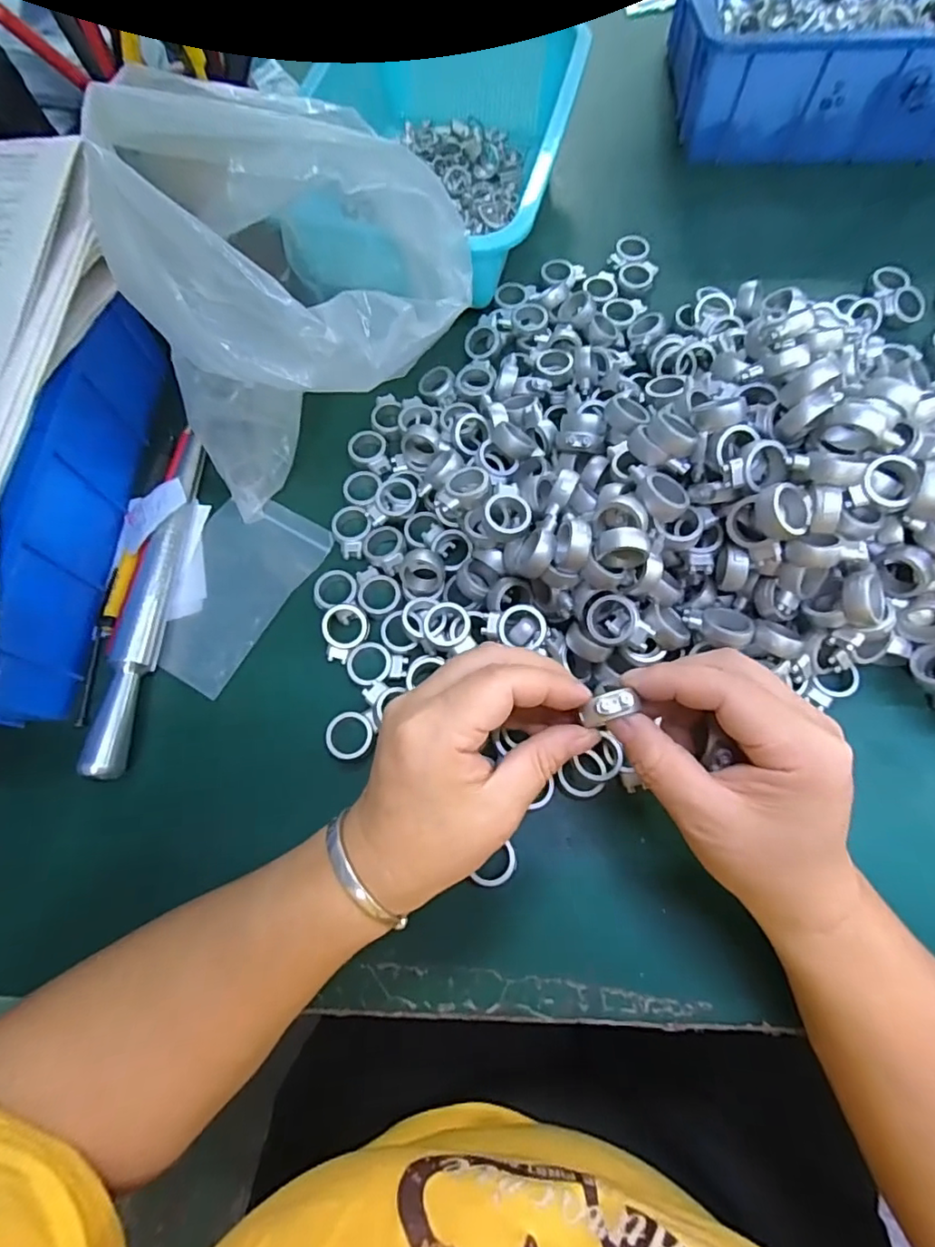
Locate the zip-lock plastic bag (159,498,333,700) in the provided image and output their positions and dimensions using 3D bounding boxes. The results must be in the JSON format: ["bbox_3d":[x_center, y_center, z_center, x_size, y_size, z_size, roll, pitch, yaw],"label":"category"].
[{"bbox_3d":[-0.146,-0.023,0.344,0.075,0.010,0.123,28,74,11],"label":"zip-lock plastic bag"}]

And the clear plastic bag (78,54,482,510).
[{"bbox_3d":[-0.096,-0.176,0.302,0.159,0.167,0.152,17,72,8],"label":"clear plastic bag"}]

